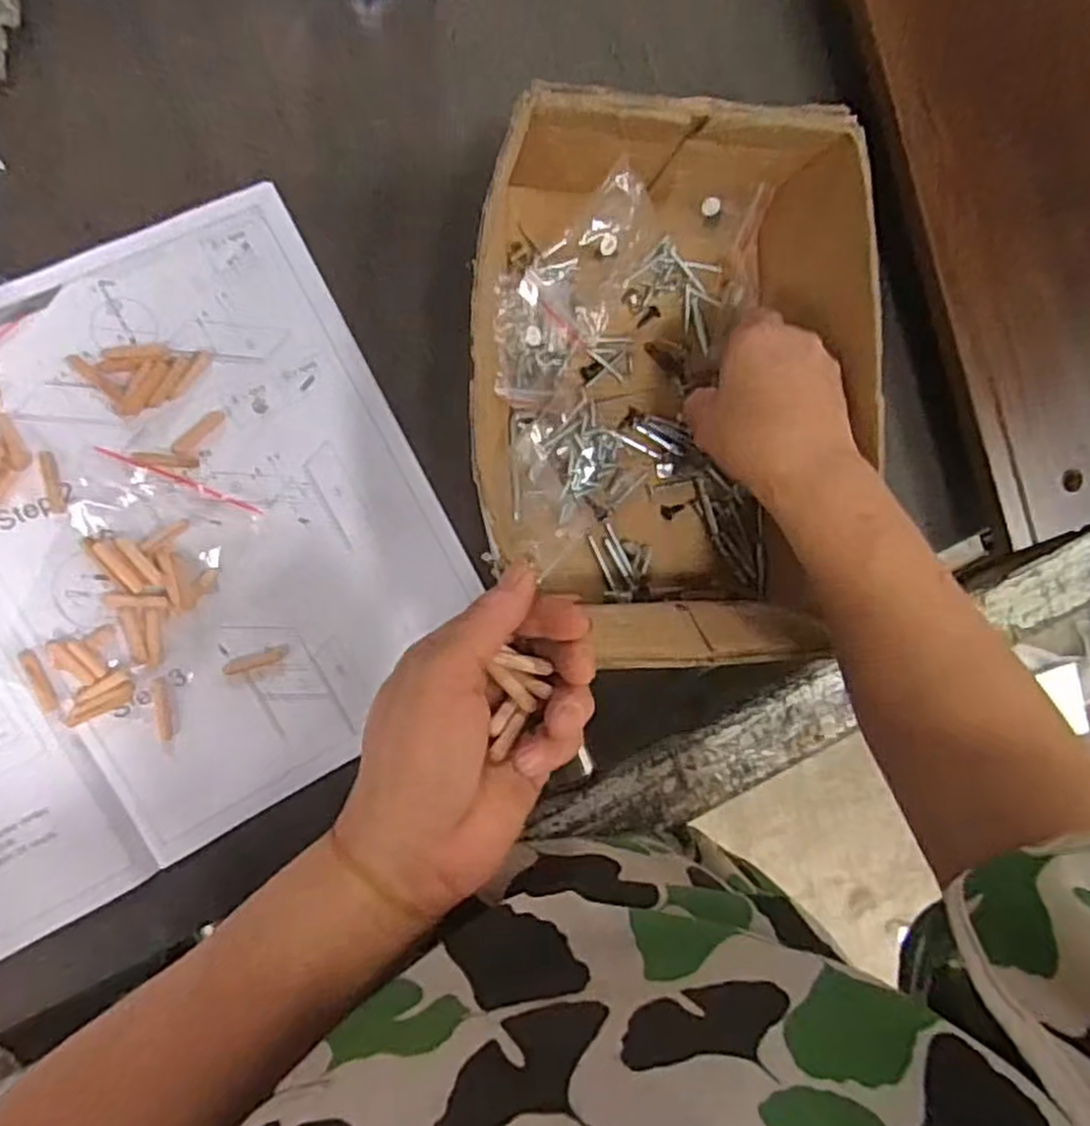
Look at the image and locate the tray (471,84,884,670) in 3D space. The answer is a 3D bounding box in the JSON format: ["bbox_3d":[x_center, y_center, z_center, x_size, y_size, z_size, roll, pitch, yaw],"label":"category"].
[{"bbox_3d":[0.064,-0.084,0.396,0.193,0.089,0.260,-3,90,-9],"label":"tray"}]

